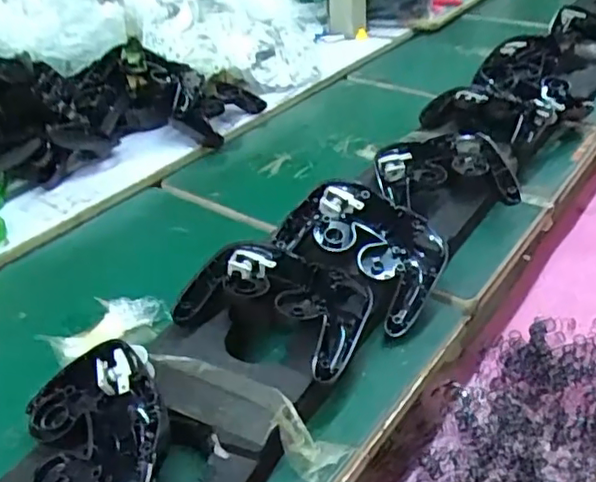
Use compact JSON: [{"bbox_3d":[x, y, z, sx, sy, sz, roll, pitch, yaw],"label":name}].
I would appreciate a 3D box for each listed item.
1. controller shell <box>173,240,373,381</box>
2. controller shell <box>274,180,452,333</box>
[{"bbox_3d":[-0.013,0.046,0.475,0.133,0.034,0.099,20,40,22],"label":"controller shell"},{"bbox_3d":[0.056,0.002,0.533,0.135,0.060,0.094,24,42,27],"label":"controller shell"}]

